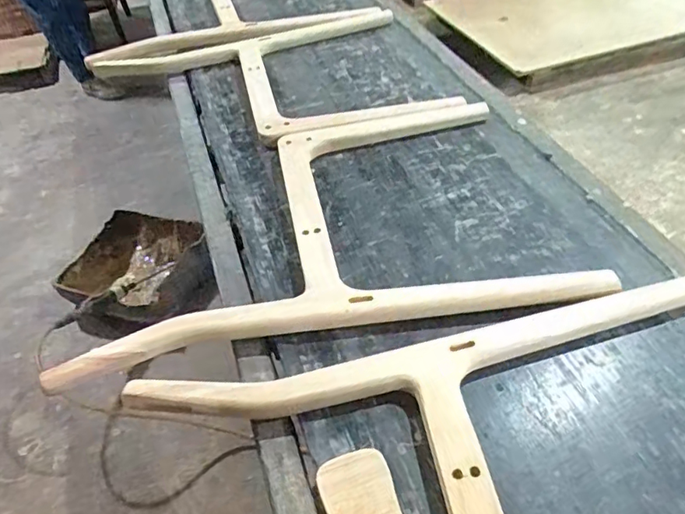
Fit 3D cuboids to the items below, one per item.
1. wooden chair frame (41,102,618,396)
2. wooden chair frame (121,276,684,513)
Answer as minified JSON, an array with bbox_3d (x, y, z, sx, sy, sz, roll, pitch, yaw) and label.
[{"bbox_3d":[-0.041,-0.070,0.918,0.759,0.038,0.538,-9,45,-4],"label":"wooden chair frame"},{"bbox_3d":[0.154,0.277,0.544,0.726,0.034,0.509,-10,45,-4],"label":"wooden chair frame"}]

